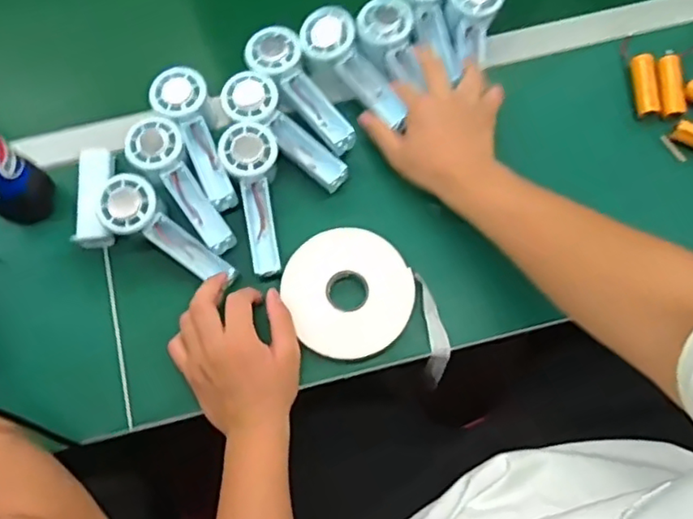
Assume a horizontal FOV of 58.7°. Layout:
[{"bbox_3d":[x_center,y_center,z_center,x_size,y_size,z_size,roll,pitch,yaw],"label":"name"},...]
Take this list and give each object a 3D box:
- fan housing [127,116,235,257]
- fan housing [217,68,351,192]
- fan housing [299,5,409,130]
[{"bbox_3d":[-0.167,-0.075,0.627,0.053,0.027,0.159,-34,91,-10],"label":"fan housing"},{"bbox_3d":[-0.063,-0.132,0.642,0.155,0.028,0.053,43,77,-3],"label":"fan housing"},{"bbox_3d":[0.009,-0.203,0.656,0.055,0.034,0.146,-39,90,-11],"label":"fan housing"}]

